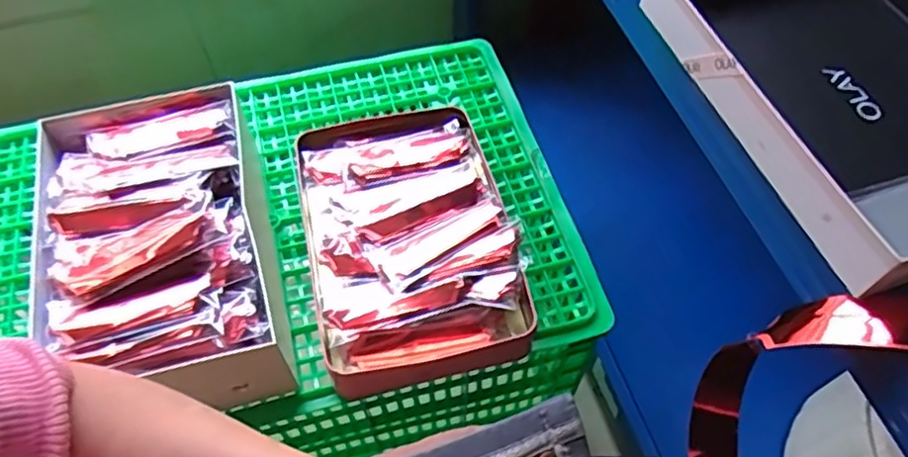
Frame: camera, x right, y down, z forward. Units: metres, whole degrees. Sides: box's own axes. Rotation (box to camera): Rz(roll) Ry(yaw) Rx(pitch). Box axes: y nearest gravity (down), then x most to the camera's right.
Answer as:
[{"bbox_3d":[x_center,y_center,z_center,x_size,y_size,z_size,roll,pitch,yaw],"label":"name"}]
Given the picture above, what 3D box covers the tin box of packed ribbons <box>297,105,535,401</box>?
[{"bbox_3d":[-0.048,0.007,0.691,0.203,0.074,0.305,-11,58,-7],"label":"tin box of packed ribbons"}]

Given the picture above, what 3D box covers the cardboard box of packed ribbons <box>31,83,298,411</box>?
[{"bbox_3d":[-0.292,0.019,0.647,0.202,0.109,0.323,-14,59,-9],"label":"cardboard box of packed ribbons"}]

